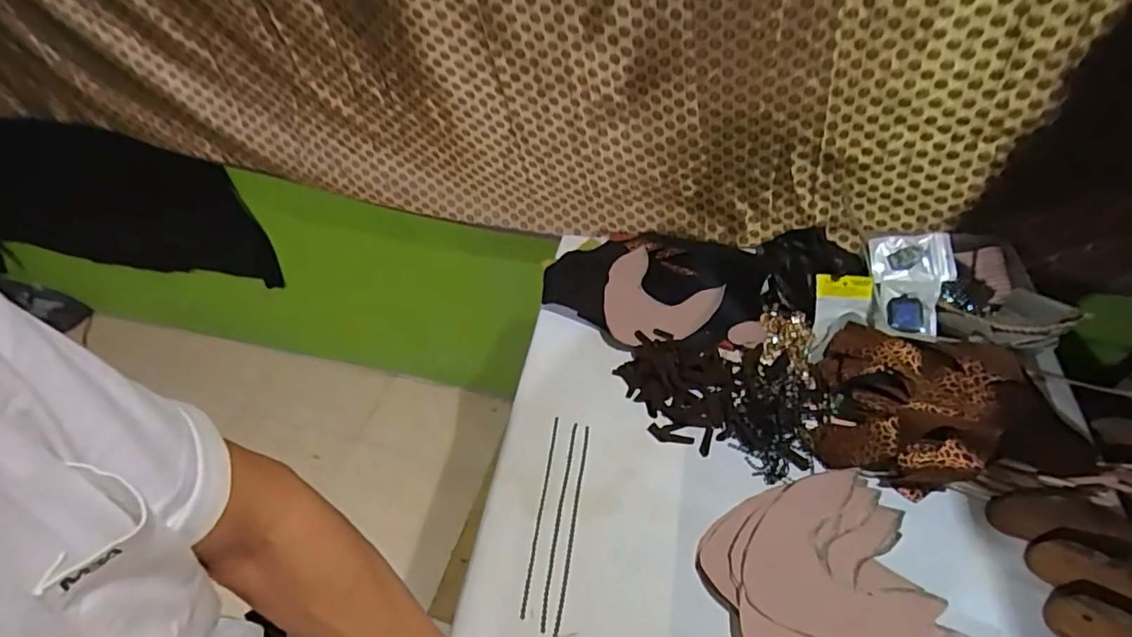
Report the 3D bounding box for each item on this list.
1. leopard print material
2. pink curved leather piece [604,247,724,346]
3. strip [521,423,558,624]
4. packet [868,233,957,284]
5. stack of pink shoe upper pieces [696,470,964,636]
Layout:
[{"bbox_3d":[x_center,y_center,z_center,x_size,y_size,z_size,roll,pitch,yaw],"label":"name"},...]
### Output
[{"bbox_3d":[0.437,0.104,0.635,0.272,0.064,0.176,11,50,15],"label":"leopard print material"},{"bbox_3d":[0.120,-0.023,0.806,0.156,0.028,0.156,-3,48,3],"label":"pink curved leather piece"},{"bbox_3d":[-0.029,0.219,0.651,0.006,0.011,0.233,3,49,9],"label":"strip"},{"bbox_3d":[0.474,-0.080,0.769,0.100,0.013,0.073,-1,69,17],"label":"packet"},{"bbox_3d":[0.260,0.268,0.561,0.209,0.028,0.209,-10,48,-3],"label":"stack of pink shoe upper pieces"}]

